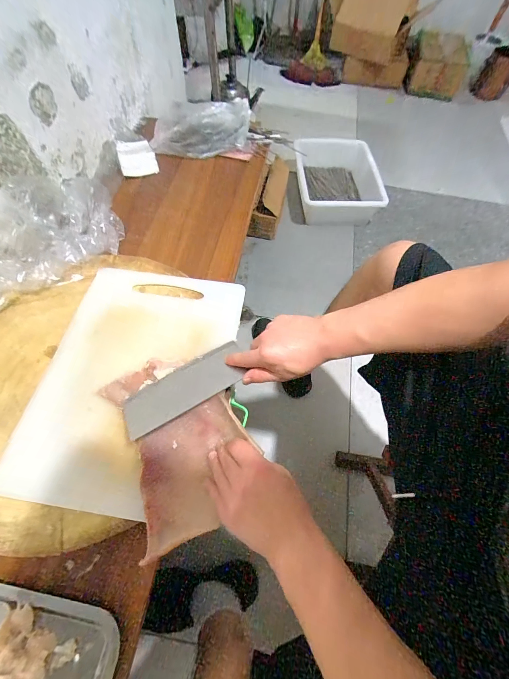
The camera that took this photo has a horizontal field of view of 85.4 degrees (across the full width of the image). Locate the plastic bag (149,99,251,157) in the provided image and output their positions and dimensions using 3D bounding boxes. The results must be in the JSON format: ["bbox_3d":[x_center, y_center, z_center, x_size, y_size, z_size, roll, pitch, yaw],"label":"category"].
[{"bbox_3d":[-0.149,-0.609,0.799,0.273,0.078,0.154,1,64,-2],"label":"plastic bag"}]

